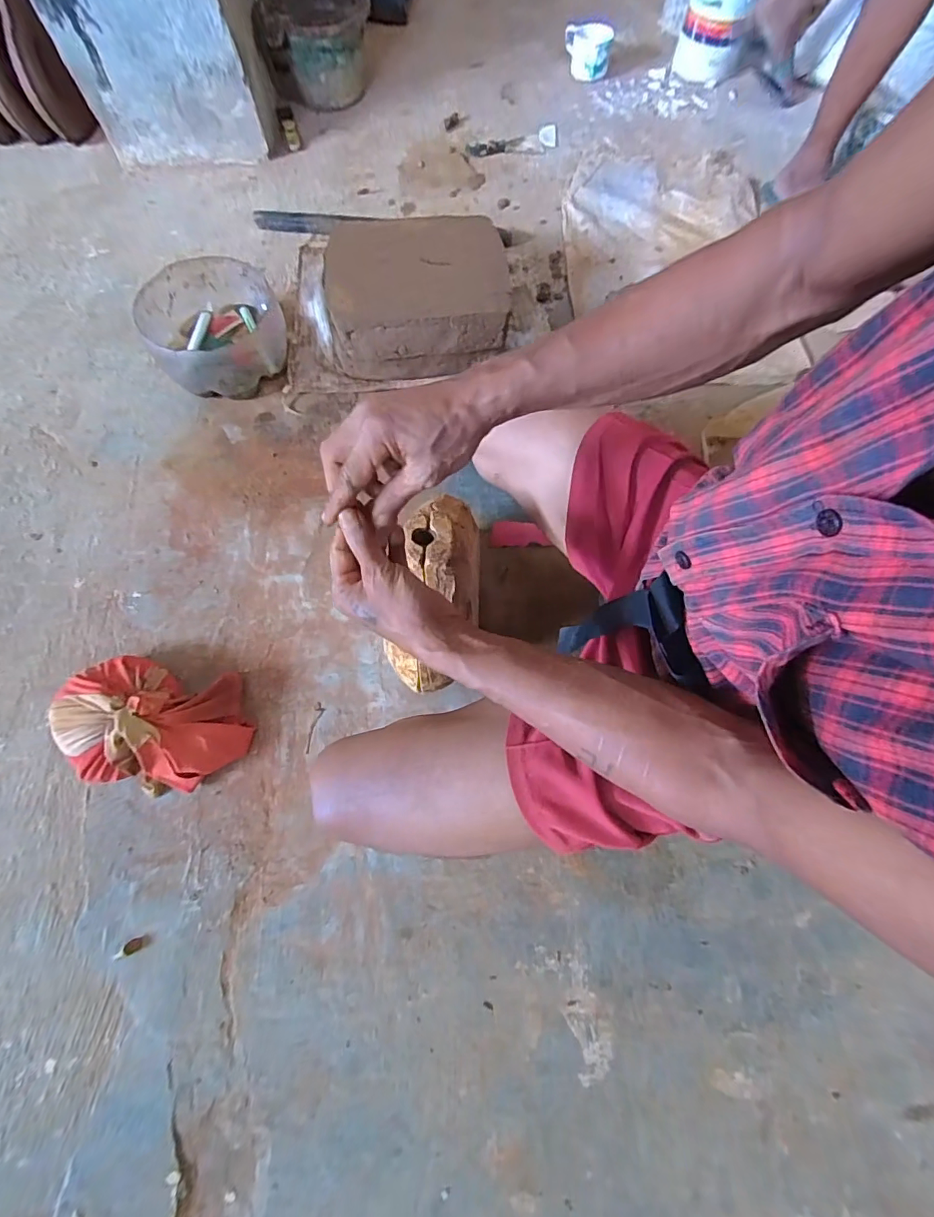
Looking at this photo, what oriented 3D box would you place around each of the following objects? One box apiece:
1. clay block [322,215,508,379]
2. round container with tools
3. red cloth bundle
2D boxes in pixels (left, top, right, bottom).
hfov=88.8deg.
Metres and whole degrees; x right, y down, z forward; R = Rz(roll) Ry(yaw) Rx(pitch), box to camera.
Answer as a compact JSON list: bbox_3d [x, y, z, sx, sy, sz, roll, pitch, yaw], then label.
[{"bbox_3d":[-0.090,-0.565,0.887,0.310,0.153,0.238,-8,72,-4],"label":"clay block"},{"bbox_3d":[-0.455,-0.507,0.889,0.222,0.122,0.244,0,71,-1],"label":"round container with tools"},{"bbox_3d":[-0.444,0.160,0.671,0.248,0.083,0.169,8,71,2],"label":"red cloth bundle"}]

